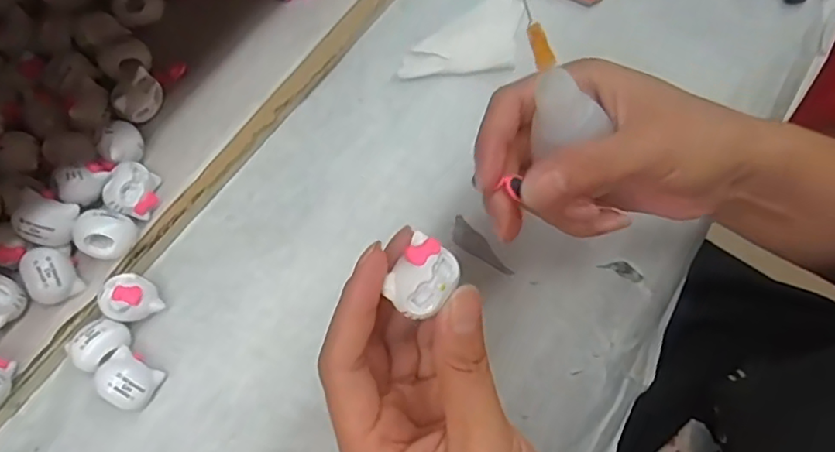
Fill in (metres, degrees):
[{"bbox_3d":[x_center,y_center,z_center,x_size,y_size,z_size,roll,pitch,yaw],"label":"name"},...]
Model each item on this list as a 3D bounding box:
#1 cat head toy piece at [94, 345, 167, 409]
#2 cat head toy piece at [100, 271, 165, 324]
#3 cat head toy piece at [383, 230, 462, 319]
[{"bbox_3d":[-0.129,0.069,0.270,0.023,0.019,0.021,29,74,8],"label":"cat head toy piece"},{"bbox_3d":[-0.133,0.034,0.280,0.024,0.023,0.022,0,72,-1],"label":"cat head toy piece"},{"bbox_3d":[0.002,0.016,0.194,0.019,0.008,0.025,31,74,9],"label":"cat head toy piece"}]

